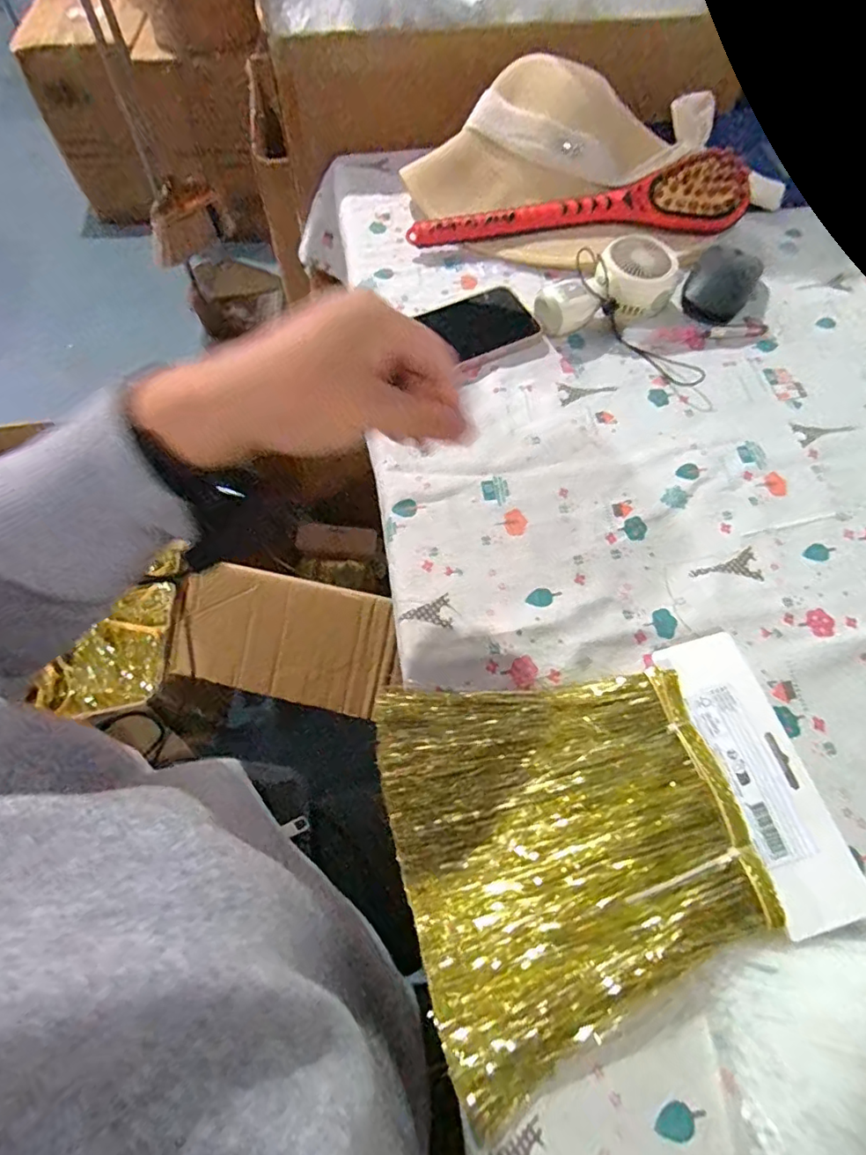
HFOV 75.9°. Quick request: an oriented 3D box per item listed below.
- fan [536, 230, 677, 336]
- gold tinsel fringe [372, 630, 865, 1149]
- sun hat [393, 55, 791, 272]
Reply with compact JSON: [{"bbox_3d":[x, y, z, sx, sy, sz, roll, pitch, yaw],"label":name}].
[{"bbox_3d":[0.152,-0.266,0.503,0.129,0.040,0.071,-15,64,-9],"label":"fan"},{"bbox_3d":[0.102,0.140,0.312,0.236,0.028,0.191,-14,63,-8],"label":"gold tinsel fringe"},{"bbox_3d":[0.163,-0.410,0.551,0.353,0.088,0.205,-15,64,-9],"label":"sun hat"}]

